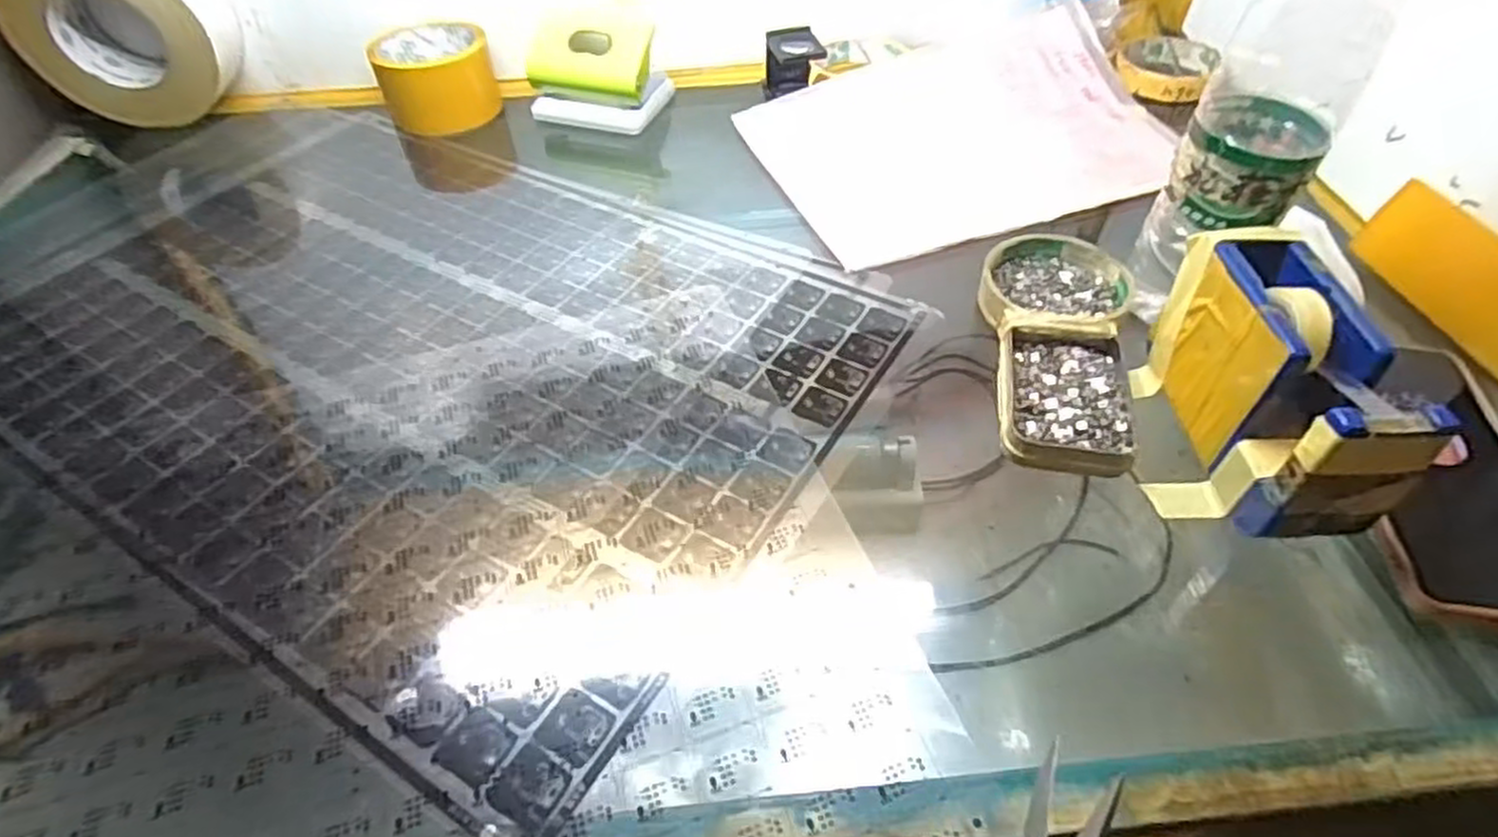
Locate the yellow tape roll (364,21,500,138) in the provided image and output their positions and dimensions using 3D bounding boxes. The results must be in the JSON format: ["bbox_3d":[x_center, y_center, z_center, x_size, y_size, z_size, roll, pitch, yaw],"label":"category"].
[{"bbox_3d":[-0.254,-0.279,0.620,0.089,0.054,0.088,-18,49,-13],"label":"yellow tape roll"}]

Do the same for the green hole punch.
[{"bbox_3d":[-0.125,-0.289,0.617,0.103,0.074,0.072,14,50,15],"label":"green hole punch"}]

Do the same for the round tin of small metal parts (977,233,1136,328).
[{"bbox_3d":[0.176,-0.078,0.442,0.084,0.015,0.077,-1,47,1],"label":"round tin of small metal parts"}]

